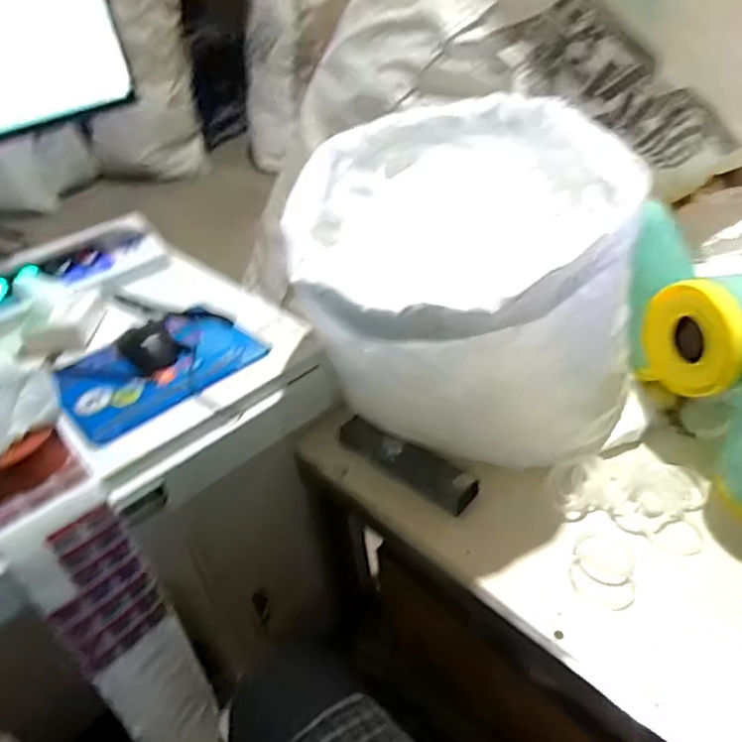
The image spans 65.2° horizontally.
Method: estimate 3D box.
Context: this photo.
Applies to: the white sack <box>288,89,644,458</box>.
[{"bbox_3d":[0.090,-0.071,0.698,0.366,0.384,0.372,-11,38,-10],"label":"white sack"}]

